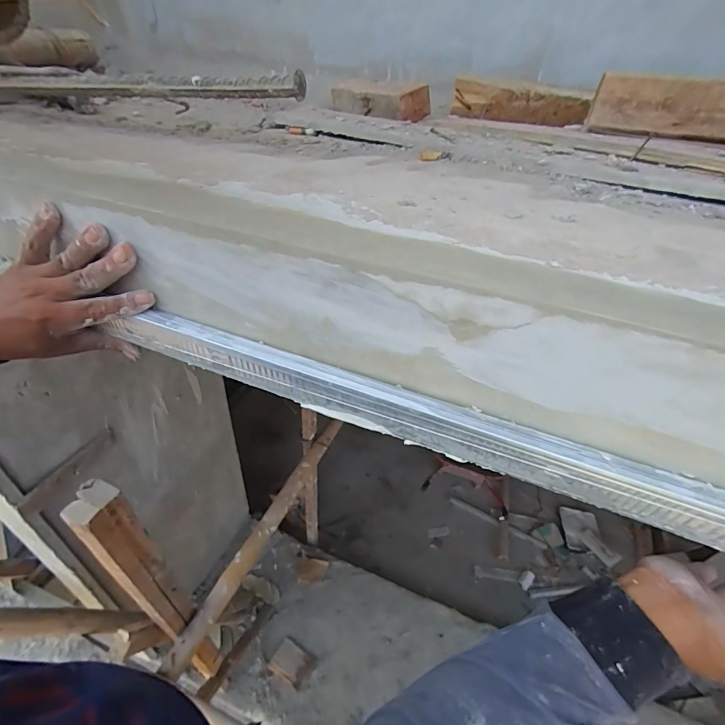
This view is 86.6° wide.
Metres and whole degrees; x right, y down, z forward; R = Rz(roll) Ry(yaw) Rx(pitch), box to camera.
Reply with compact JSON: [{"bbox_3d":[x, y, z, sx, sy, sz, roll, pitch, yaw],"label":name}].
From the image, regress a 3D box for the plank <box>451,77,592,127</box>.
[{"bbox_3d":[0.260,-0.435,0.647,0.218,0.052,0.021,21,41,18],"label":"plank"}]

